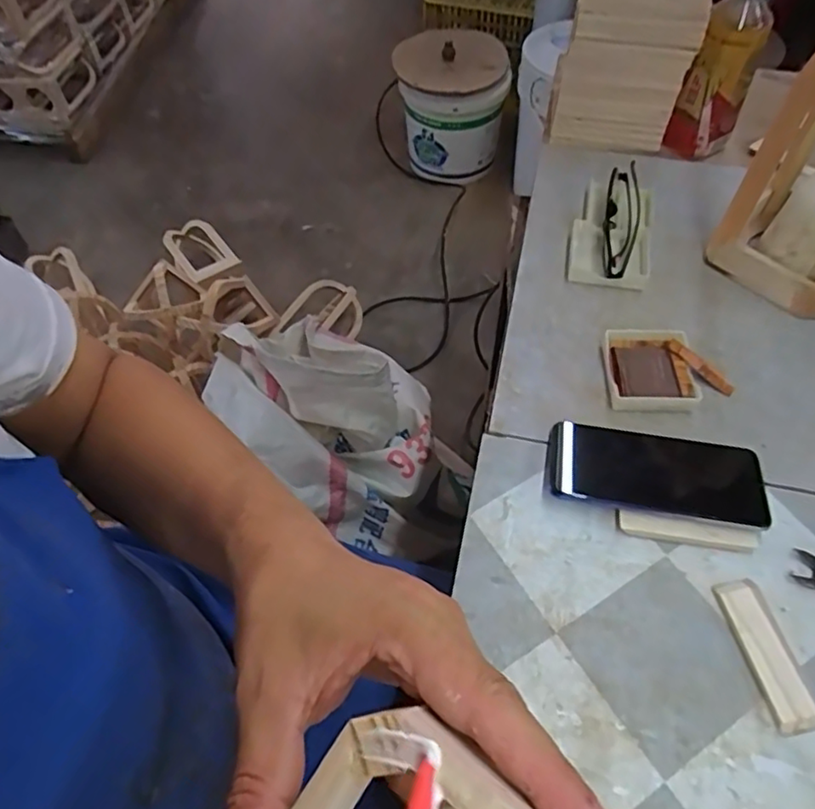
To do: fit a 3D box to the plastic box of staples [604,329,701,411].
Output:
[{"bbox_3d":[0.208,-0.031,0.542,0.069,0.021,0.076,1,56,3],"label":"plastic box of staples"}]

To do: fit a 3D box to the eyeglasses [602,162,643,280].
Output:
[{"bbox_3d":[0.217,-0.190,0.627,0.037,0.034,0.150,10,57,9],"label":"eyeglasses"}]

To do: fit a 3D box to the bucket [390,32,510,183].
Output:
[{"bbox_3d":[0.125,-0.835,1.759,0.293,0.300,0.311,-1,56,2],"label":"bucket"}]

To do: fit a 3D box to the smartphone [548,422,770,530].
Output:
[{"bbox_3d":[0.196,0.056,0.496,0.161,0.013,0.071,9,57,9],"label":"smartphone"}]

